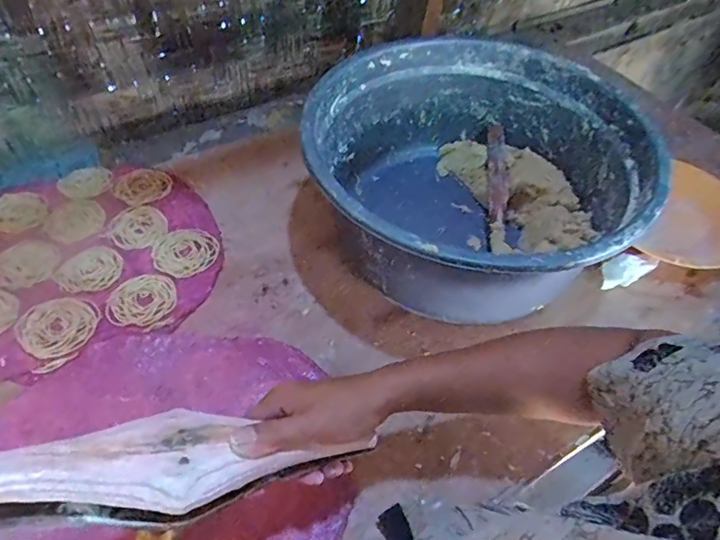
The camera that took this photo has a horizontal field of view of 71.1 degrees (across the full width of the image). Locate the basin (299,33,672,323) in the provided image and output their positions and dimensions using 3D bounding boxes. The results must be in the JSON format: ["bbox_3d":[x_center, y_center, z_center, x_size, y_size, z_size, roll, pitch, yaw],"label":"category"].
[{"bbox_3d":[0.134,-0.107,0.646,0.381,0.198,0.387,3,50,-4],"label":"basin"}]

